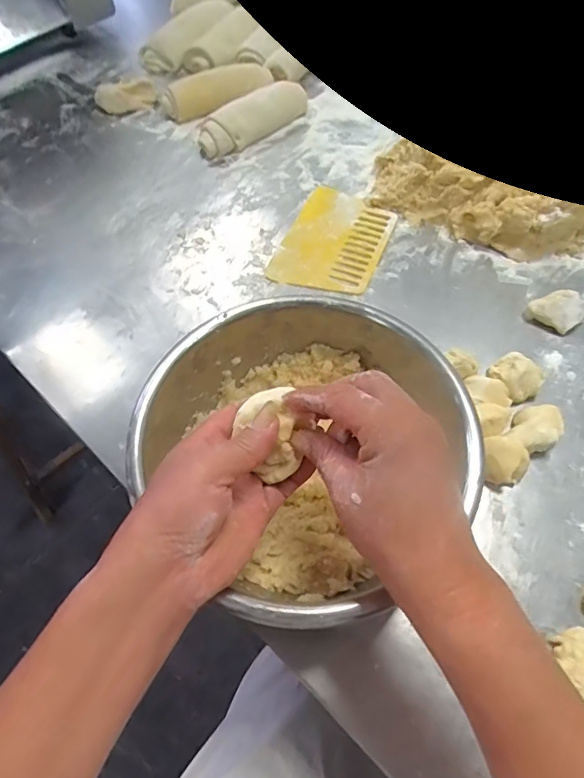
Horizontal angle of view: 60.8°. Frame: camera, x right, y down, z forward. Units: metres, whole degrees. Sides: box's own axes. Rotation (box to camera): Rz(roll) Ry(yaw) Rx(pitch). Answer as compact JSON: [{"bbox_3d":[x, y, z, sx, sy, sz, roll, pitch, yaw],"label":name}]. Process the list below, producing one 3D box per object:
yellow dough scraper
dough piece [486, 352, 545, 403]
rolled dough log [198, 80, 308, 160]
[{"bbox_3d":[0.053,-0.181,0.600,0.117,0.004,0.163,20,62,12],"label":"yellow dough scraper"},{"bbox_3d":[0.216,-0.011,0.482,0.034,0.031,0.046,-31,64,-16],"label":"dough piece"},{"bbox_3d":[-0.056,-0.384,0.701,0.177,0.045,0.066,-41,67,-20],"label":"rolled dough log"}]

